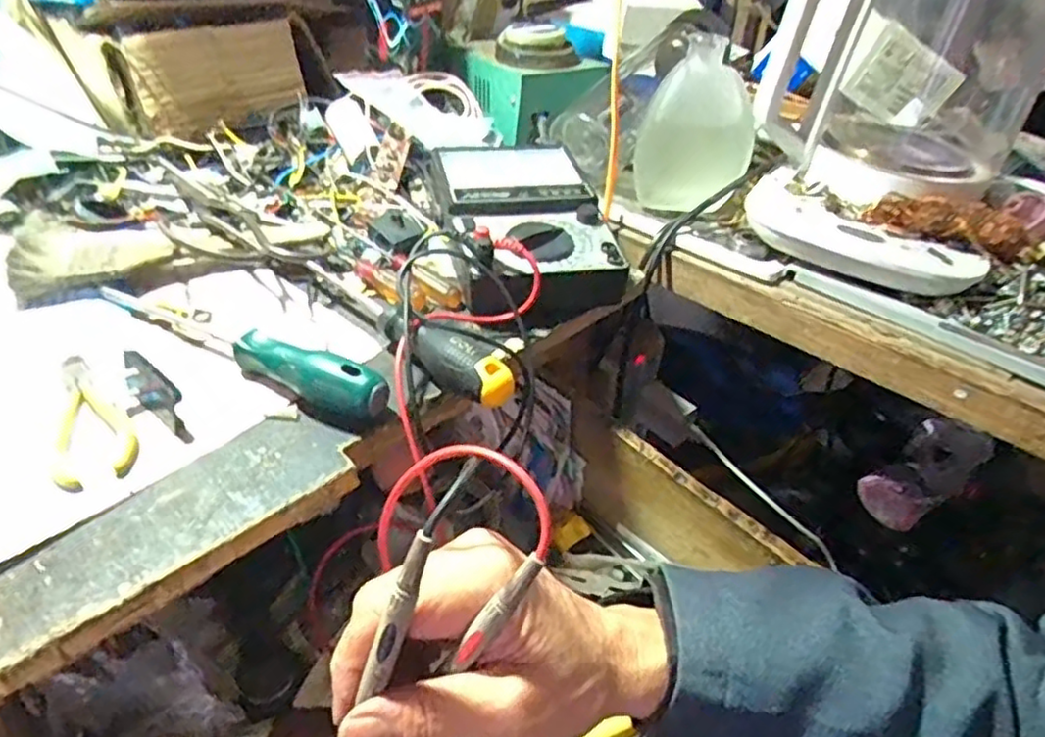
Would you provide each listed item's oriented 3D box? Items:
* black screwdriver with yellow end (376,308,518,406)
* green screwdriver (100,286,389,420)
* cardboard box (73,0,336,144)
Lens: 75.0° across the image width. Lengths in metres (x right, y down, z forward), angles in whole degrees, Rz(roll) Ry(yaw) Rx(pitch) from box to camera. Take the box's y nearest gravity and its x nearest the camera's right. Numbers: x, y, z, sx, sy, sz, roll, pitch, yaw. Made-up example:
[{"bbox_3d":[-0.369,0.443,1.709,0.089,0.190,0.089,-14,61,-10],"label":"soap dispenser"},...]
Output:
[{"bbox_3d":[-0.043,-0.007,0.391,0.092,0.030,0.024,33,48,27],"label":"black screwdriver with yellow end"},{"bbox_3d":[-0.166,-0.018,0.393,0.208,0.027,0.025,24,44,19],"label":"green screwdriver"},{"bbox_3d":[-0.251,-0.246,0.570,0.189,0.093,0.055,-22,47,-32],"label":"cardboard box"}]

